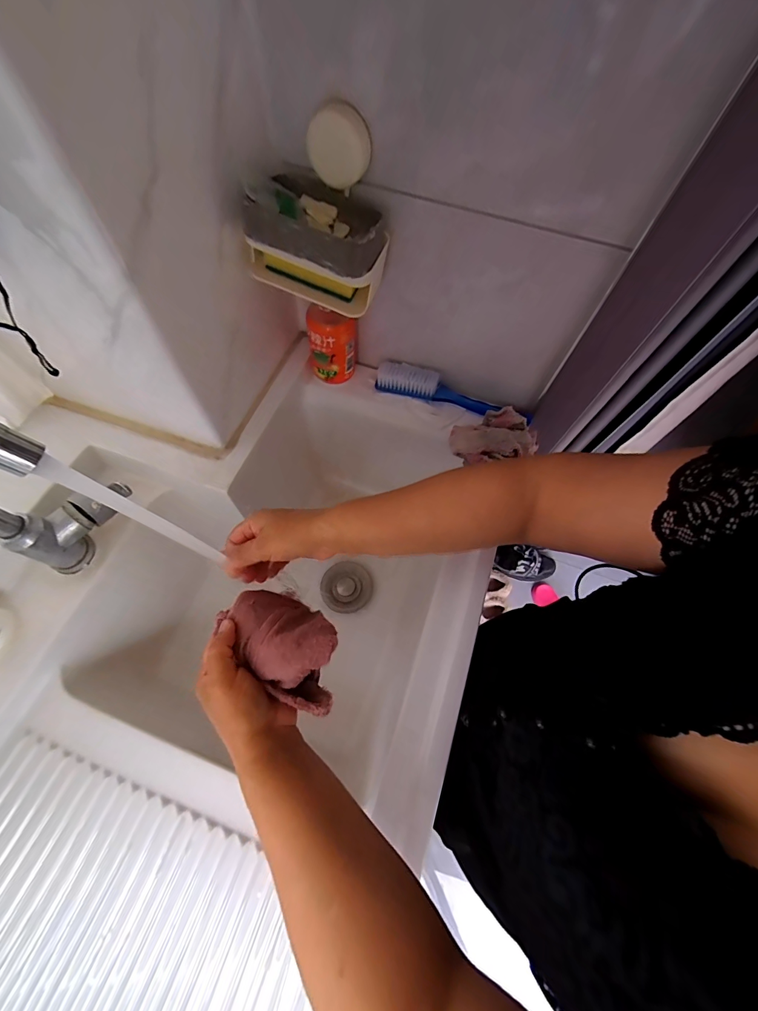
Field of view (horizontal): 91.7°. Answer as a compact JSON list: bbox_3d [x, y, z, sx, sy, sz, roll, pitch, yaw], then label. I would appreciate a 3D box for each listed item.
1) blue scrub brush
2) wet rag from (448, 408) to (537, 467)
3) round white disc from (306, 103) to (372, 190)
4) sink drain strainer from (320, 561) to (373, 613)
[{"bbox_3d":[0.108,-0.167,0.536,0.226,0.028,0.048,19,65,6],"label":"blue scrub brush"},{"bbox_3d":[0.156,-0.092,0.491,0.109,0.049,0.069,-5,65,-6],"label":"wet rag"},{"bbox_3d":[-0.037,-0.334,0.342,0.059,0.053,0.022,21,65,7],"label":"round white disc"},{"bbox_3d":[-0.053,0.135,0.610,0.079,0.019,0.082,1,64,-2],"label":"sink drain strainer"}]

